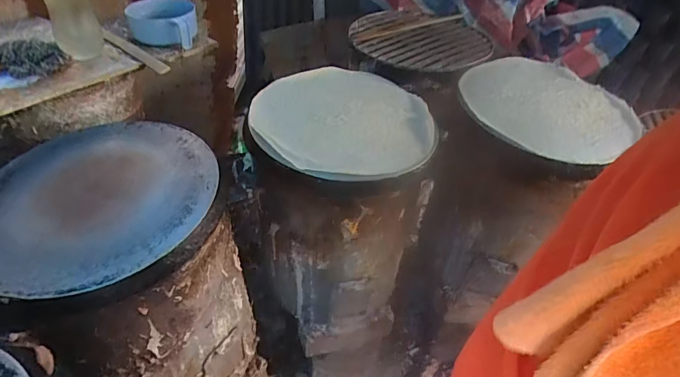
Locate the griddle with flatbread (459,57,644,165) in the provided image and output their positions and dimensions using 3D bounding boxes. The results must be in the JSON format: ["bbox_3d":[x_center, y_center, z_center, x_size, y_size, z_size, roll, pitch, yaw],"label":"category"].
[{"bbox_3d":[0.427,-0.180,0.873,0.333,0.039,0.334,6,43,4],"label":"griddle with flatbread"}]

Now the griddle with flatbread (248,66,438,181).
[{"bbox_3d":[0.007,-0.136,0.811,0.334,0.044,0.326,1,43,-1],"label":"griddle with flatbread"}]

